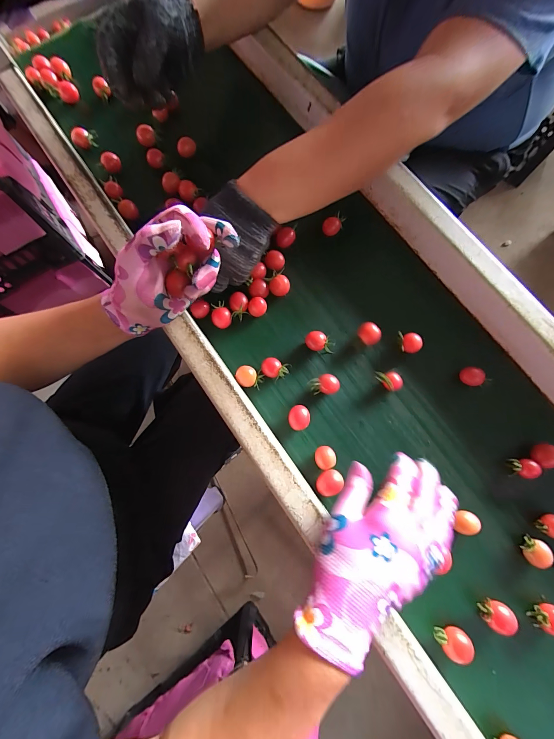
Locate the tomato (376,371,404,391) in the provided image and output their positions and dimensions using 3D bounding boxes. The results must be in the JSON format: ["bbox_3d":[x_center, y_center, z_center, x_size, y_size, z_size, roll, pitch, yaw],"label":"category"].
[{"bbox_3d":[0.138,0.015,0.358,0.033,0.019,0.021,0,74,-1],"label":"tomato"}]

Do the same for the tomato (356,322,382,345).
[{"bbox_3d":[0.118,-0.046,0.371,0.030,0.024,0.022,41,78,10],"label":"tomato"}]

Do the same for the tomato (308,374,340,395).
[{"bbox_3d":[0.059,0.020,0.362,0.037,0.022,0.023,-8,75,-3],"label":"tomato"}]

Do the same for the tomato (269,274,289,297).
[{"bbox_3d":[0.003,-0.112,0.386,0.027,0.020,0.021,4,74,0],"label":"tomato"}]

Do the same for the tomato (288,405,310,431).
[{"bbox_3d":[0.027,0.060,0.355,0.025,0.018,0.029,2,74,-1],"label":"tomato"}]

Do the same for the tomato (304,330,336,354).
[{"bbox_3d":[0.055,-0.034,0.374,0.037,0.020,0.022,18,75,4],"label":"tomato"}]

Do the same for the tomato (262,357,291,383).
[{"bbox_3d":[-0.003,0.001,0.368,0.034,0.022,0.024,25,75,6],"label":"tomato"}]

